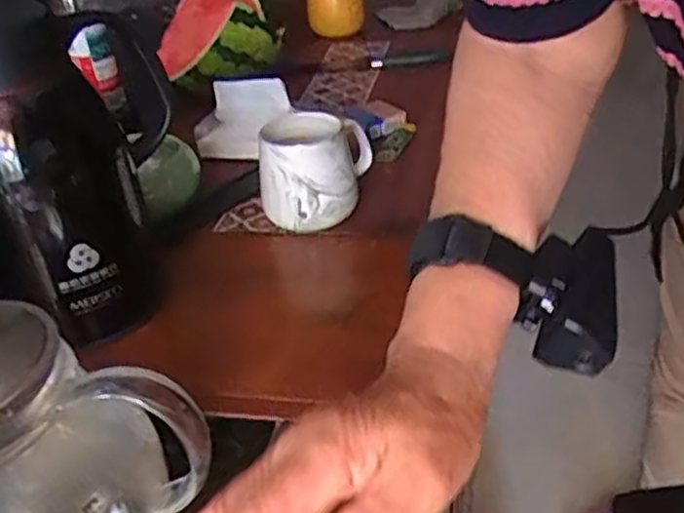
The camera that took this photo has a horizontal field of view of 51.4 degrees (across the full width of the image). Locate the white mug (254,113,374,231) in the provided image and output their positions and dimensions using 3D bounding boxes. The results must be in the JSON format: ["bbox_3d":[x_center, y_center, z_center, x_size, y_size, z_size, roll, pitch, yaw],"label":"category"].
[{"bbox_3d":[-0.026,-0.087,0.691,0.101,0.089,0.093,-4,33,3],"label":"white mug"}]

